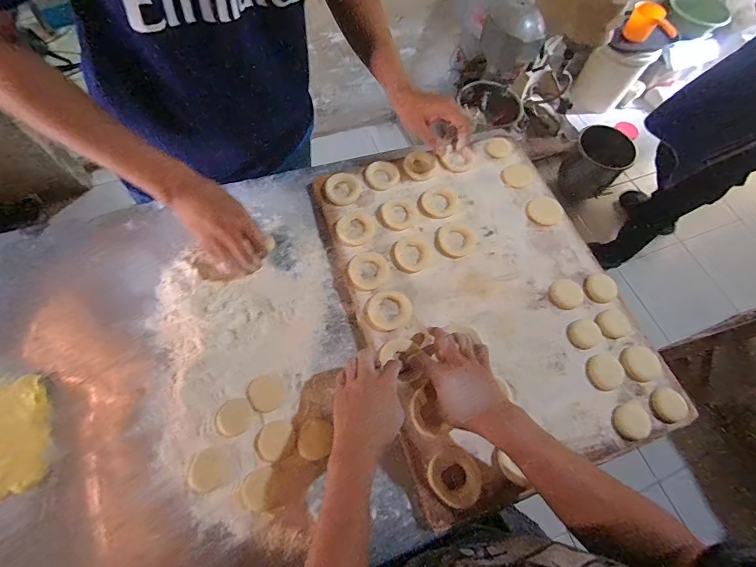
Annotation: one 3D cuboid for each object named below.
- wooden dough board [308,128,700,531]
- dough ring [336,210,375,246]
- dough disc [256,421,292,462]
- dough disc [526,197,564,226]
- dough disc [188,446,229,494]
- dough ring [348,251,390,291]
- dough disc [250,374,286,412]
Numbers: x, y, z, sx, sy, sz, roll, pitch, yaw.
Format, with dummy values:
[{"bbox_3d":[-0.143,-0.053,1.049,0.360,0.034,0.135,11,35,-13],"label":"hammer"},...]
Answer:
[{"bbox_3d":[0.170,0.001,0.614,0.421,0.032,0.571,-17,70,-10],"label":"wooden dough board"},{"bbox_3d":[-0.037,-0.098,0.648,0.060,0.015,0.072,26,69,8],"label":"dough ring"},{"bbox_3d":[-0.144,0.213,0.513,0.044,0.008,0.050,23,68,6],"label":"dough disc"},{"bbox_3d":[0.306,-0.132,0.680,0.066,0.005,0.060,1,68,-3],"label":"dough disc"},{"bbox_3d":[-0.221,0.242,0.484,0.050,0.004,0.050,1,68,-3],"label":"dough disc"},{"bbox_3d":[-0.015,-0.022,0.611,0.065,0.009,0.070,1,68,-3],"label":"dough ring"},{"bbox_3d":[-0.159,0.157,0.538,0.047,0.004,0.051,1,68,-3],"label":"dough disc"}]

